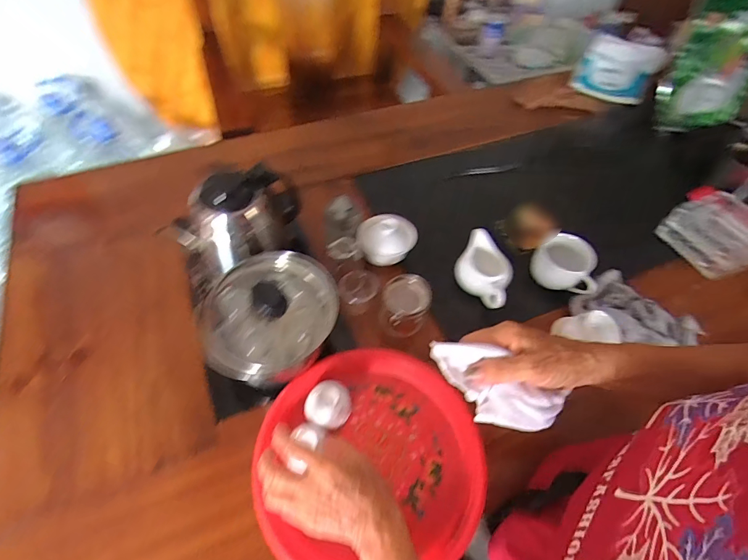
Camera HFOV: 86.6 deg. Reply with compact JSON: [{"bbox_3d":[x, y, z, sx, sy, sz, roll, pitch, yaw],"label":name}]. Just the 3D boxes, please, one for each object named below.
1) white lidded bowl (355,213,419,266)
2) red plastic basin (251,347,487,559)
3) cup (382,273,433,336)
[{"bbox_3d":[0.020,-0.067,0.617,0.089,0.051,0.073,-4,55,-6],"label":"white lidded bowl"},{"bbox_3d":[-0.003,0.207,0.460,0.252,0.041,0.252,2,55,-2],"label":"red plastic basin"},{"bbox_3d":[0.044,0.034,0.558,0.060,0.066,0.061,2,55,-2],"label":"cup"}]

